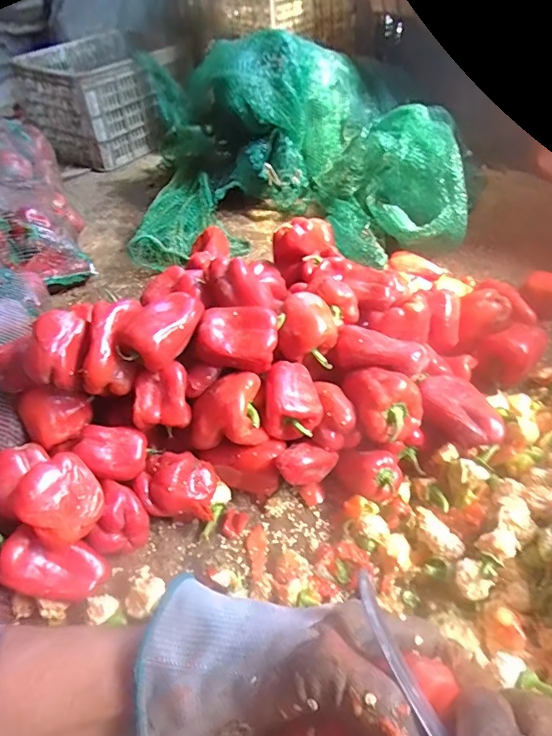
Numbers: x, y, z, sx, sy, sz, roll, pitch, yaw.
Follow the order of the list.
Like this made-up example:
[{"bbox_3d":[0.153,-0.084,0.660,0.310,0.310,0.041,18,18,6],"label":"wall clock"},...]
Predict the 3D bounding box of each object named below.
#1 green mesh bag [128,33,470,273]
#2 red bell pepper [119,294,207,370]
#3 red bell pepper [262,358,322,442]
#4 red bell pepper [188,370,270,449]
[{"bbox_3d":[0.029,-0.333,0.718,0.488,0.278,0.193,2,45,7],"label":"green mesh bag"},{"bbox_3d":[-0.124,-0.044,0.525,0.098,0.051,0.048,-35,52,-26],"label":"red bell pepper"},{"bbox_3d":[0.019,0.044,0.584,0.068,0.080,0.065,-3,45,3],"label":"red bell pepper"},{"bbox_3d":[-0.061,0.056,0.566,0.091,0.073,0.065,-14,46,-9],"label":"red bell pepper"}]

